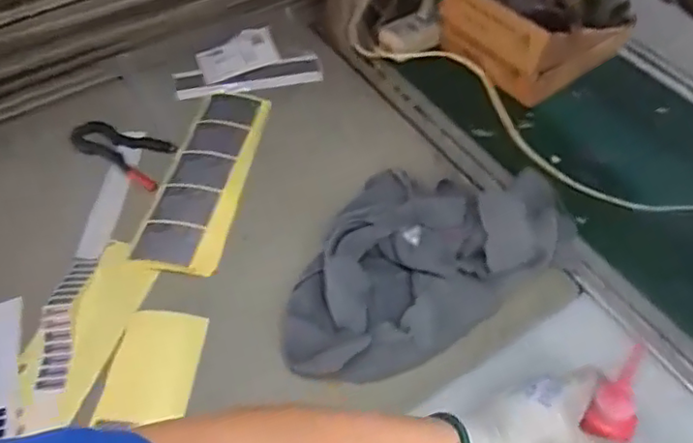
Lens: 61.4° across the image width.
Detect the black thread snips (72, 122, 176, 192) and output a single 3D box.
[{"bbox_3d":[-0.277,-0.088,0.723,0.138,0.017,0.067,21,56,17],"label":"black thread snips"}]

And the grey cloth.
[{"bbox_3d":[0.075,0.031,0.621,0.339,0.057,0.191,-30,58,-19],"label":"grey cloth"}]

